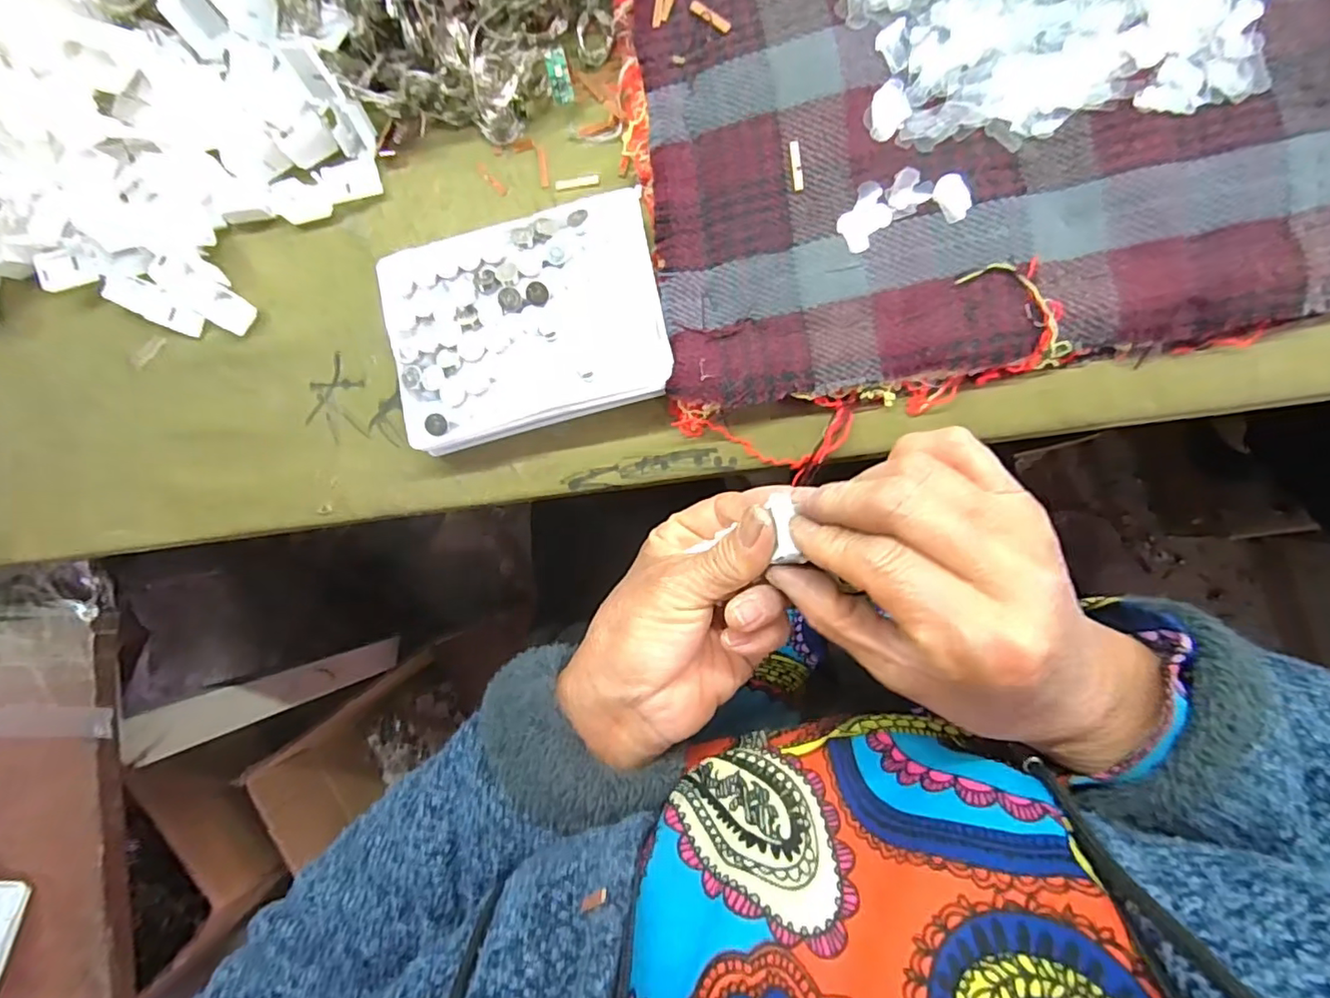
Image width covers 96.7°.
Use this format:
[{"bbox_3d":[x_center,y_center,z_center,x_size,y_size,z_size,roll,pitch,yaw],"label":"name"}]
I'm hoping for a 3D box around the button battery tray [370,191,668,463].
[{"bbox_3d":[-0.064,-0.081,0.283,0.127,0.025,0.094,-14,87,8],"label":"button battery tray"}]

